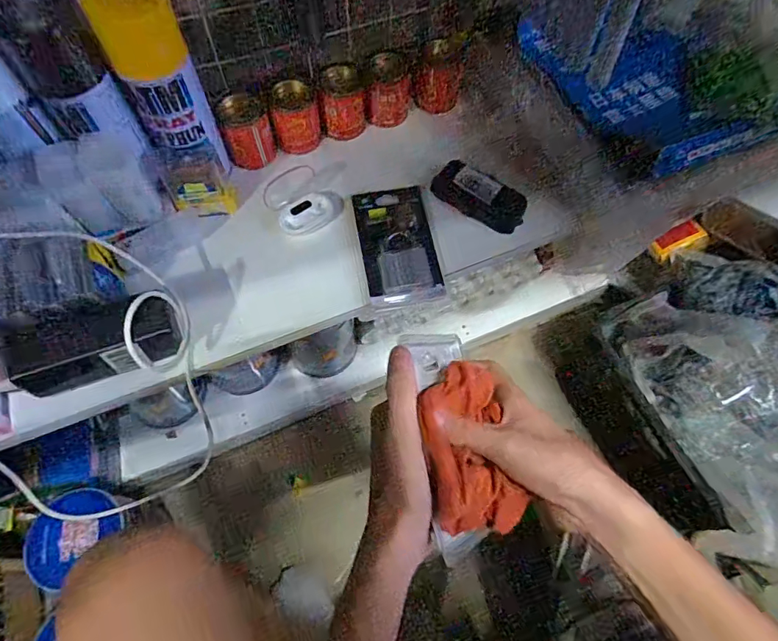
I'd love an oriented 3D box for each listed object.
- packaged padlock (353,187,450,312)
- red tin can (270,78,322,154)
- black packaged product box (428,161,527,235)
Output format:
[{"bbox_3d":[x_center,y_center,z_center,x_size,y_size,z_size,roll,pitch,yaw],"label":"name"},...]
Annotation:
[{"bbox_3d":[0.009,-0.086,0.514,0.080,0.025,0.143,-9,63,-5],"label":"packaged padlock"},{"bbox_3d":[-0.108,-0.233,0.545,0.050,0.061,0.050,0,62,0],"label":"red tin can"},{"bbox_3d":[0.101,-0.141,0.532,0.106,0.034,0.038,28,66,14],"label":"black packaged product box"}]

